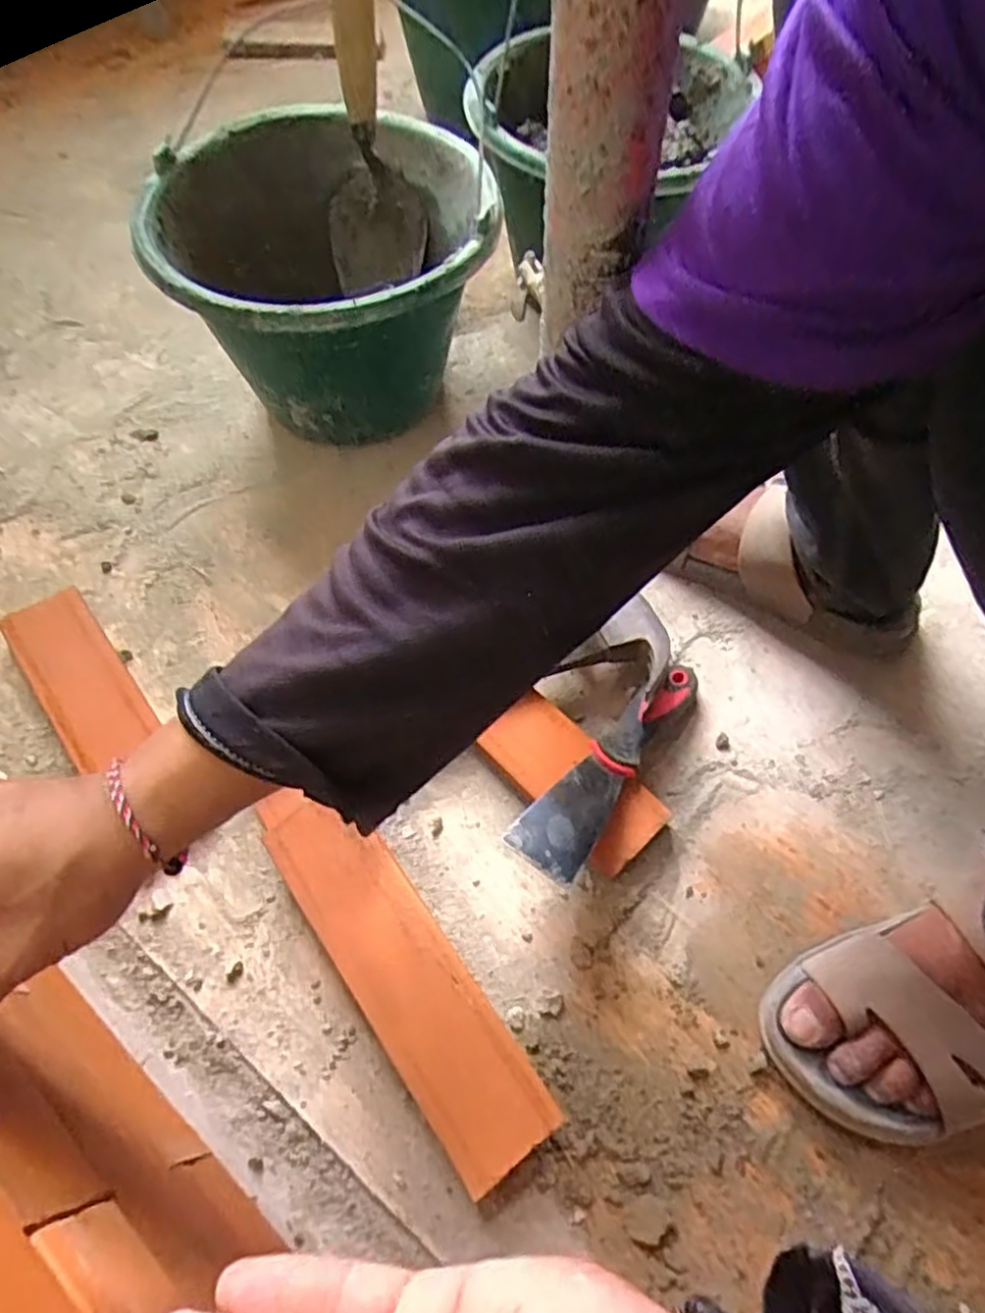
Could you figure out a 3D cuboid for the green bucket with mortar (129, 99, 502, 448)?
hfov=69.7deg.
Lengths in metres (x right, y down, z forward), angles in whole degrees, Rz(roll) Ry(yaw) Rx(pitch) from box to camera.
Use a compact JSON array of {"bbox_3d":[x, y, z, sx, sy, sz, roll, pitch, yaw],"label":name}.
[{"bbox_3d":[-0.130,-0.310,0.597,0.246,0.204,0.278,-7,62,-5],"label":"green bucket with mortar"}]

